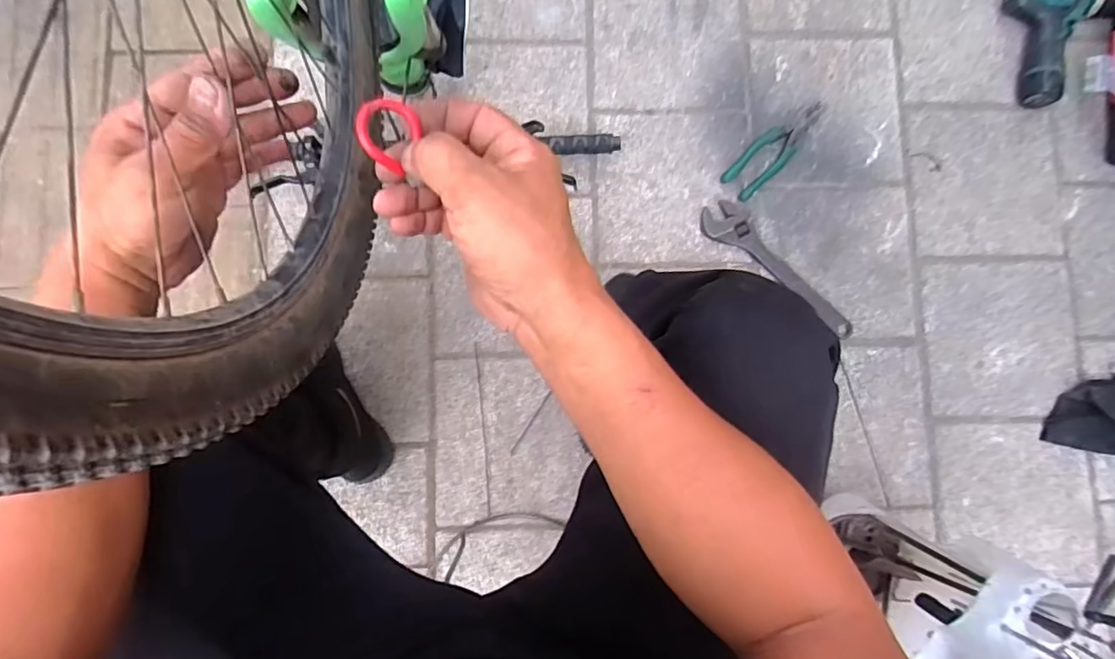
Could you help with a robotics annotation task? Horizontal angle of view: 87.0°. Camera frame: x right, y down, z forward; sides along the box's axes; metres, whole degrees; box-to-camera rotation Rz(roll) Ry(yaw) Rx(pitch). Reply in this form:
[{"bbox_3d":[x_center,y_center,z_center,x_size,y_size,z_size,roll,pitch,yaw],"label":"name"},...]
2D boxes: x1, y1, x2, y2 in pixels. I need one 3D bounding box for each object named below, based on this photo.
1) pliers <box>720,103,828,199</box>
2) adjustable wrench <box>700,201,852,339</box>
[{"bbox_3d":[0.346,-0.288,0.931,0.193,0.021,0.060,-43,88,-4],"label":"pliers"},{"bbox_3d":[0.353,-0.102,0.921,0.297,0.022,0.068,38,86,1],"label":"adjustable wrench"}]

